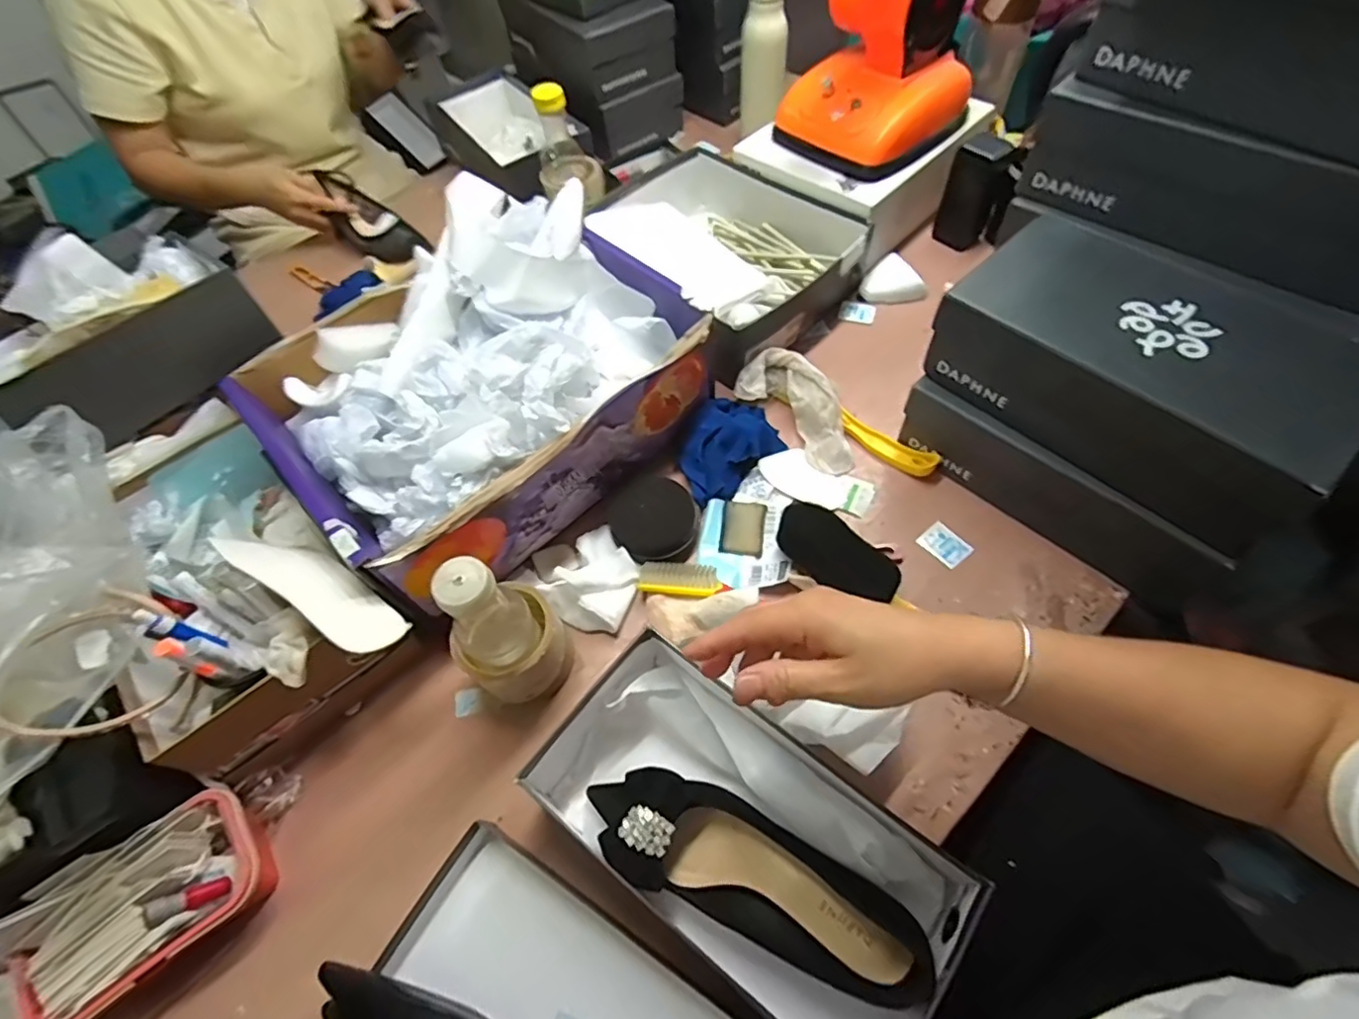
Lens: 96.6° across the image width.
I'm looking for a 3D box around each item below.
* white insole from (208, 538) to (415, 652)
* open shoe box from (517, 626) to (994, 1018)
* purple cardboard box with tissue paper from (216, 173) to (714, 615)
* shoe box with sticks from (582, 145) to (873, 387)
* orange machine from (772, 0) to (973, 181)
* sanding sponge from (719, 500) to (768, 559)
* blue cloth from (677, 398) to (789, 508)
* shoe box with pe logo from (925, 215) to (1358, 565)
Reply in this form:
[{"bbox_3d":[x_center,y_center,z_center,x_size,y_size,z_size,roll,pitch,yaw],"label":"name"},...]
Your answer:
[{"bbox_3d":[-0.296,0.063,0.491,0.164,0.012,0.057,31,27,12],"label":"white insole"},{"bbox_3d":[0.042,0.238,0.458,0.316,0.090,0.169,33,67,21],"label":"open shoe box"},{"bbox_3d":[-0.206,-0.137,0.639,0.403,0.155,0.321,-38,64,-17],"label":"purple cardboard box with tissue paper"},{"bbox_3d":[0.056,-0.352,0.806,0.244,0.094,0.357,-33,62,-14],"label":"shoe box with sticks"},{"bbox_3d":[0.239,-0.553,0.726,0.202,0.197,0.188,28,65,19],"label":"orange machine"},{"bbox_3d":[0.068,0.019,0.636,0.043,0.012,0.059,8,60,9],"label":"sanding sponge"},{"bbox_3d":[0.045,-0.077,0.665,0.130,0.046,0.093,-41,65,-18],"label":"blue cloth"},{"bbox_3d":[0.399,-0.128,0.532,0.173,0.100,0.294,-39,64,-18],"label":"shoe box with pe logo"}]

